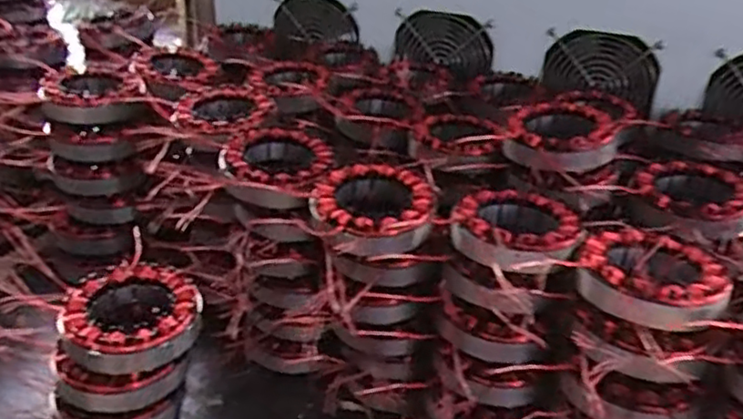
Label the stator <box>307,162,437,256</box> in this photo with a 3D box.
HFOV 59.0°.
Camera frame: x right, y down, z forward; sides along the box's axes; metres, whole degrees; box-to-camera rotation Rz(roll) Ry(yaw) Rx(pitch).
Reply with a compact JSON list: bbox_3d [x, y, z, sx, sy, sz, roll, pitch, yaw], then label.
[{"bbox_3d":[0.002,-0.001,0.469,0.084,0.029,0.079,2,30,-1],"label":"stator"}]

